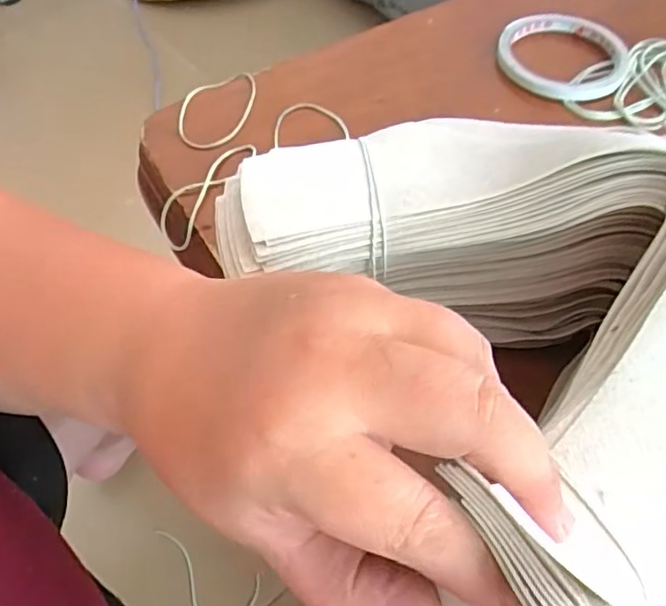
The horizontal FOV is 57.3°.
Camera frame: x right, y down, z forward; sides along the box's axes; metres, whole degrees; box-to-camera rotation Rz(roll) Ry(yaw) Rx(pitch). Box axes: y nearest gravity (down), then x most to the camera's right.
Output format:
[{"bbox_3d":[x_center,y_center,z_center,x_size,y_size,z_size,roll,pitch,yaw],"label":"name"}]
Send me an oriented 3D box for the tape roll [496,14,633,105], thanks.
[{"bbox_3d":[0.168,-0.181,0.447,0.090,0.008,0.094,-1,57,1],"label":"tape roll"}]

